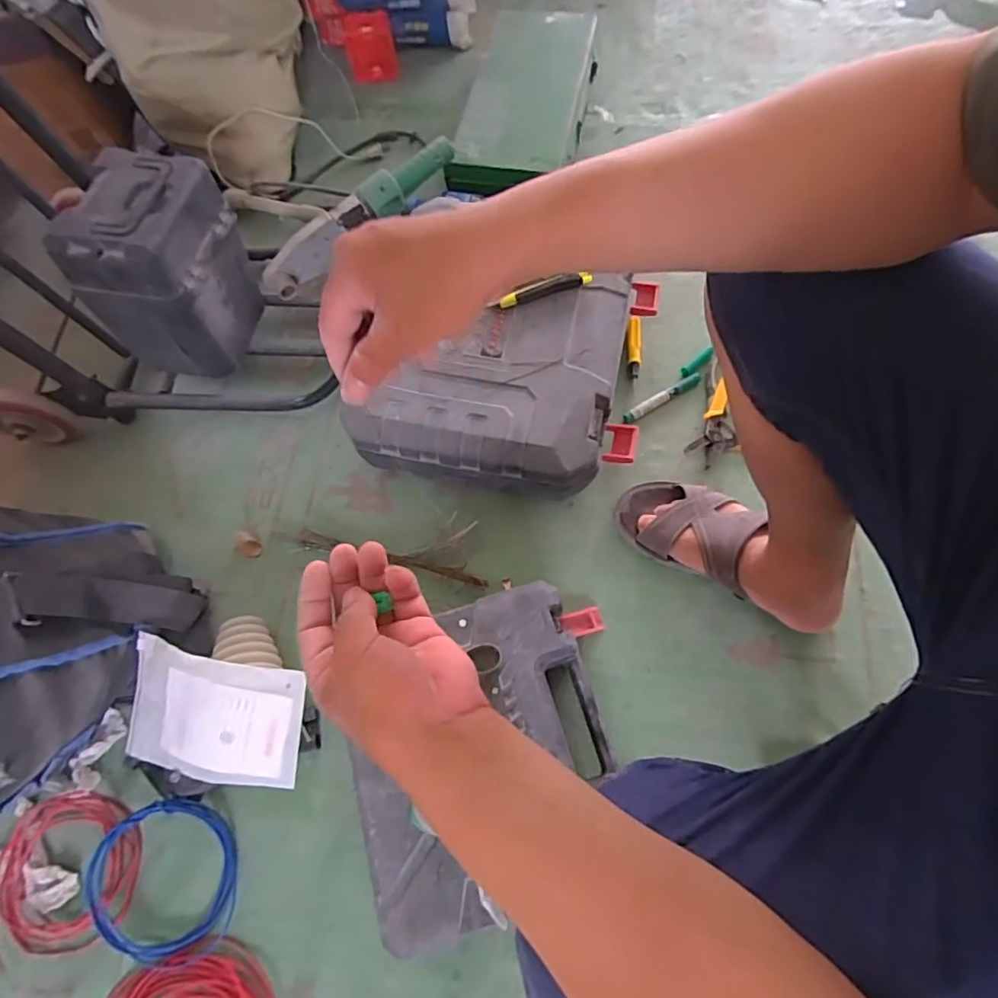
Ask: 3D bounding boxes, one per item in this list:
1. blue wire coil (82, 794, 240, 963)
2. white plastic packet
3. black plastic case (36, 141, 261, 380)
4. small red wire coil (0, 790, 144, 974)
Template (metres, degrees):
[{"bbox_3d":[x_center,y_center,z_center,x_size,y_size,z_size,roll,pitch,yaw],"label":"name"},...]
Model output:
[{"bbox_3d":[-0.347,0.395,0.598,0.149,0.038,0.143,-1,68,3],"label":"blue wire coil"},{"bbox_3d":[-0.312,0.235,0.631,0.193,0.029,0.141,12,99,2],"label":"white plastic packet"},{"bbox_3d":[-0.405,-0.284,0.717,0.126,0.207,0.166,7,69,7],"label":"black plastic case"},{"bbox_3d":[-0.467,0.399,0.621,0.154,0.014,0.146,-1,68,3],"label":"small red wire coil"}]

